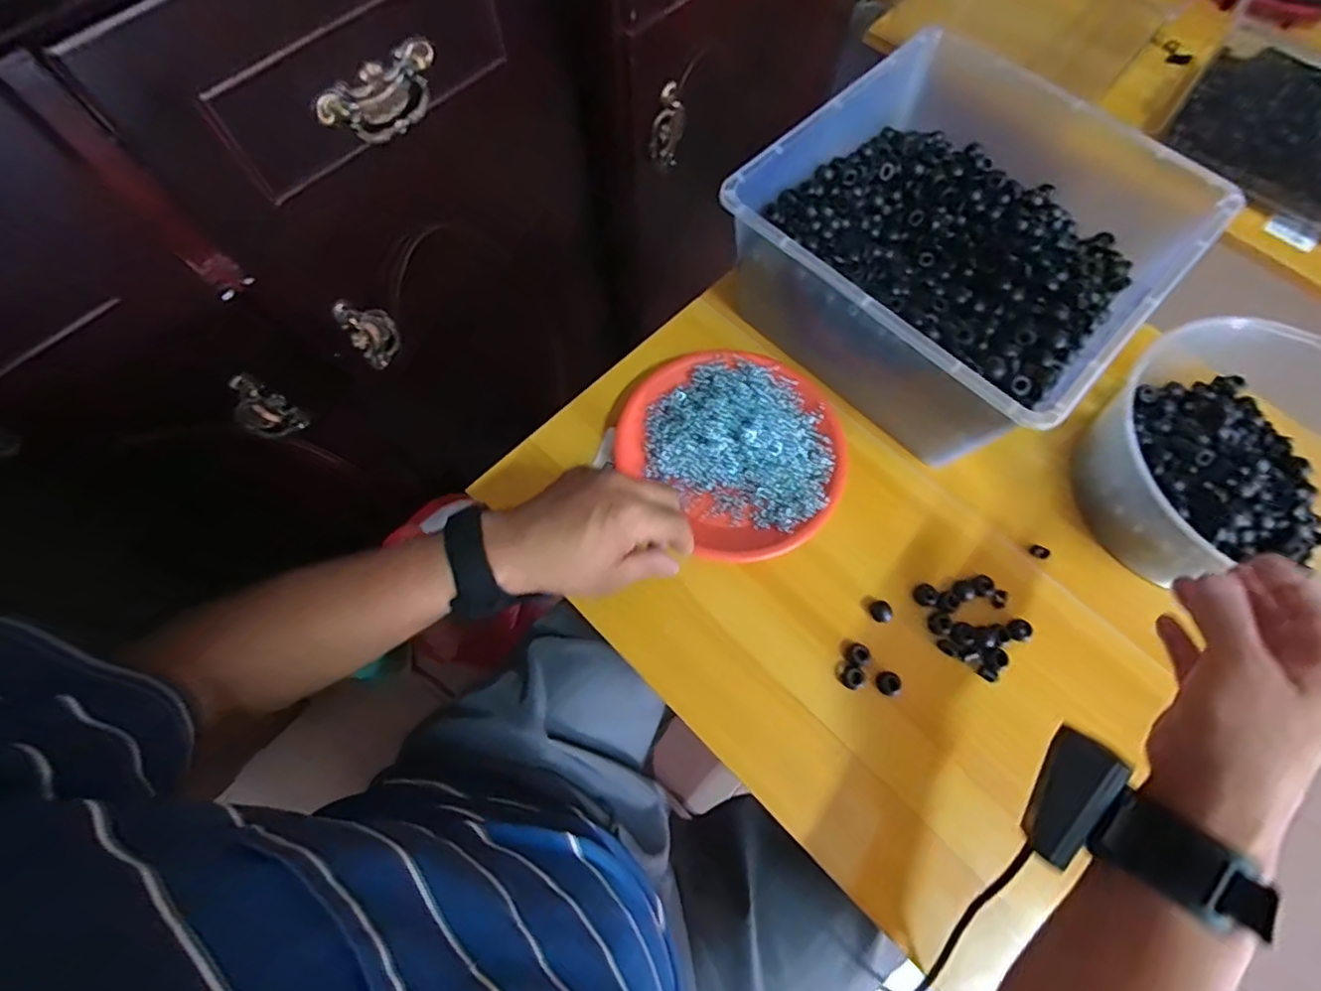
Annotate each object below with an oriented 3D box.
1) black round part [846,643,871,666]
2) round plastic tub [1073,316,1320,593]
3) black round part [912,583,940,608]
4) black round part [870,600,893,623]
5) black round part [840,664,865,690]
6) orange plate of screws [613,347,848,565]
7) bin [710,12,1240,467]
[{"bbox_3d":[0.159,0.129,0.468,0.017,0.008,0.017,0,70,-1],"label":"black round part"},{"bbox_3d":[0.466,-0.028,0.468,0.211,0.092,0.194,0,70,-1],"label":"round plastic tub"},{"bbox_3d":[0.223,0.084,0.487,0.019,0.007,0.020,0,70,-1],"label":"black round part"},{"bbox_3d":[0.183,0.096,0.480,0.015,0.010,0.019,-18,71,-7],"label":"black round part"},{"bbox_3d":[0.154,0.145,0.462,0.017,0.007,0.017,0,70,-1],"label":"black round part"},{"bbox_3d":[0.069,-0.046,0.521,0.172,0.042,0.199,-42,76,-14],"label":"orange plate of screws"},{"bbox_3d":[0.258,-0.221,0.518,0.302,0.121,0.308,43,75,13],"label":"bin"}]

